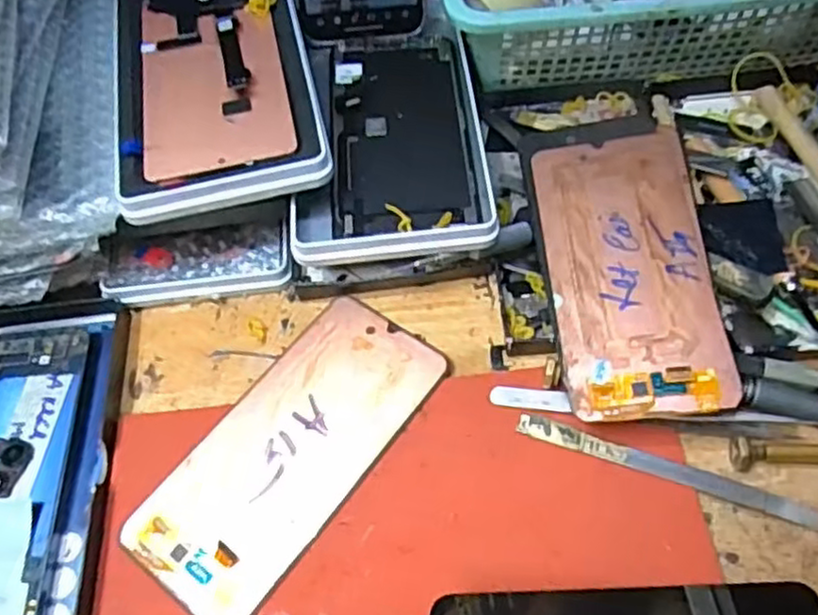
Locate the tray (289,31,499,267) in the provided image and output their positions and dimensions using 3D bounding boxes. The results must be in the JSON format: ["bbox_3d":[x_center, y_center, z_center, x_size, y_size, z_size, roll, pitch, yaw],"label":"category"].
[{"bbox_3d":[-0.005,-0.088,0.369,0.095,0.015,0.151,1,59,1],"label":"tray"}]

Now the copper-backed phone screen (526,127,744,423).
[{"bbox_3d":[0.102,-0.020,0.326,0.075,0.004,0.147,-7,60,8],"label":"copper-backed phone screen"}]

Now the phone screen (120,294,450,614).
[{"bbox_3d":[-0.053,0.062,0.316,0.072,0.004,0.150,32,66,21],"label":"phone screen"}]

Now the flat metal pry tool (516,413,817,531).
[{"bbox_3d":[0.109,0.069,0.300,0.127,0.006,0.009,16,61,14],"label":"flat metal pry tool"}]

